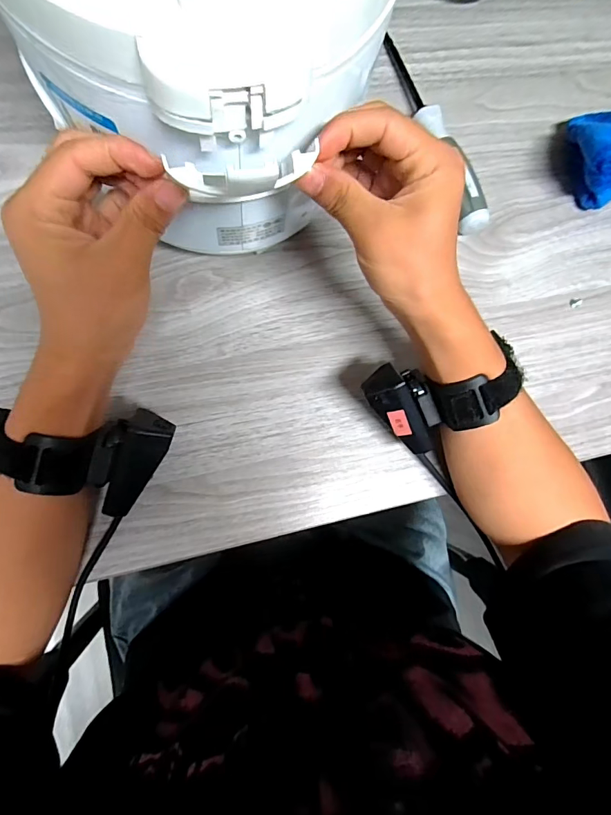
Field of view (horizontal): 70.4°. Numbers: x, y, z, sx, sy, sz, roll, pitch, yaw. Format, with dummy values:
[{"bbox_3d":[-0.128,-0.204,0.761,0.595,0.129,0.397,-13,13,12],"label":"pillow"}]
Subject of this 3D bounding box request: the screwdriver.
[{"bbox_3d":[0.114,-0.246,0.384,0.022,0.034,0.201,-19,86,-9],"label":"screwdriver"}]

